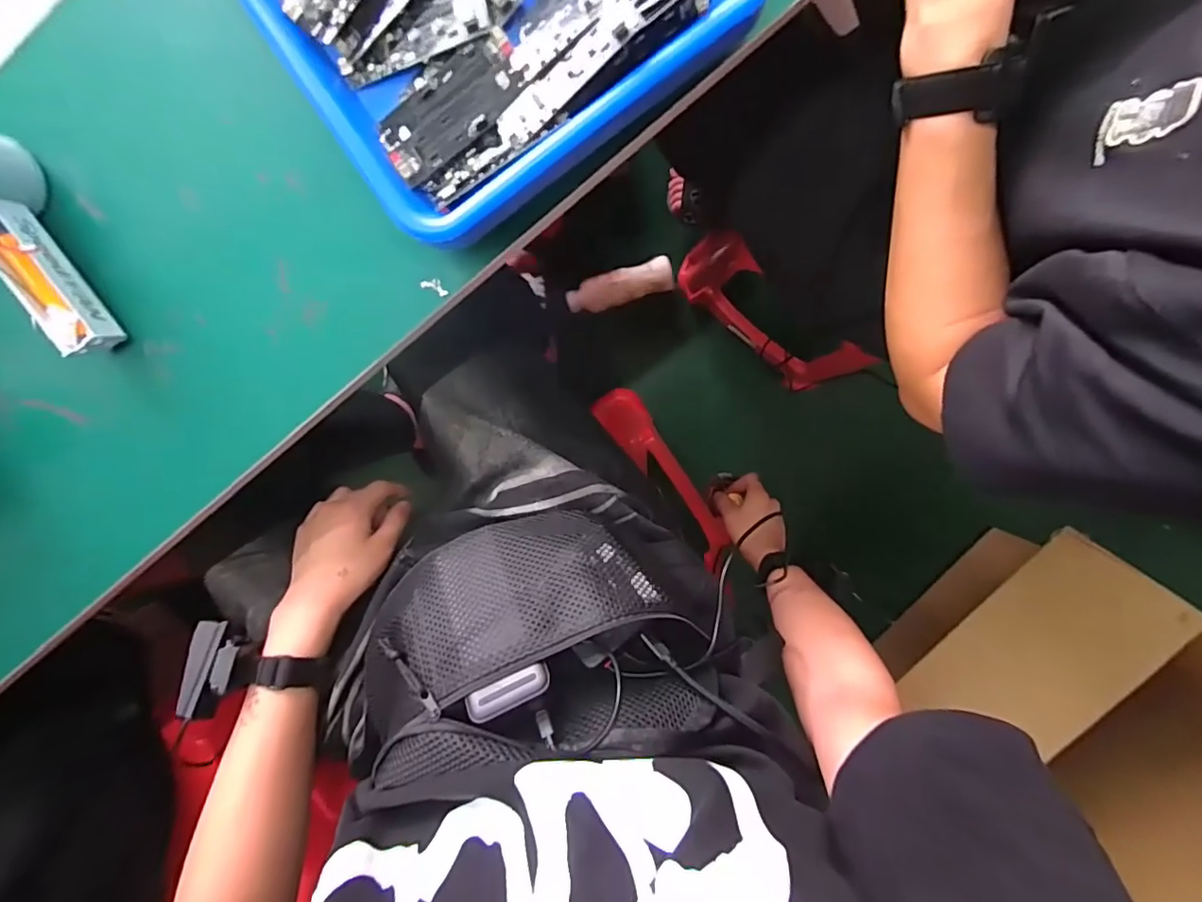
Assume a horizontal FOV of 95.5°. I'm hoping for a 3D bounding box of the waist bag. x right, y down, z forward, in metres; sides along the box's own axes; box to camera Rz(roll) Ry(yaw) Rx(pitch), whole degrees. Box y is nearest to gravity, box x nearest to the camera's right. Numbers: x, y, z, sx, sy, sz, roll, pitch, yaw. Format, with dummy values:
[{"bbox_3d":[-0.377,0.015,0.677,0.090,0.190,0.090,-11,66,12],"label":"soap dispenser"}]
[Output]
[{"bbox_3d":[-0.044,0.123,0.374,0.222,0.108,0.131,-9,98,5],"label":"waist bag"}]

